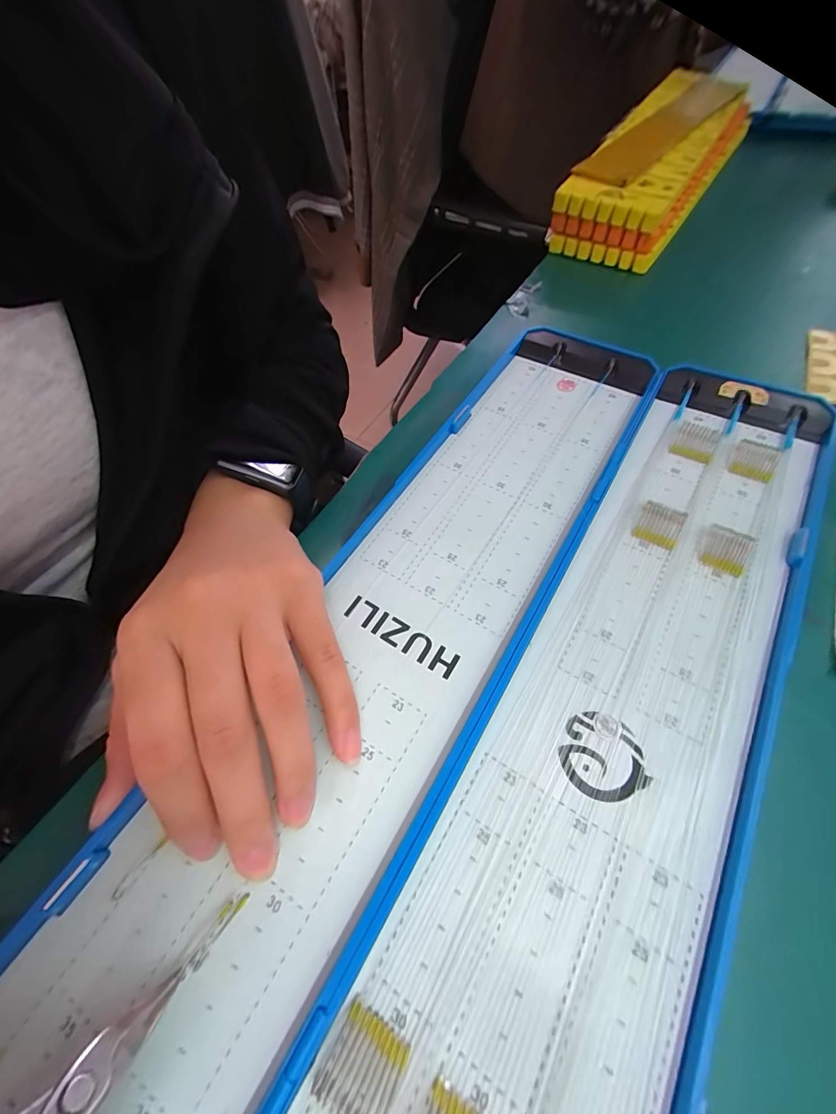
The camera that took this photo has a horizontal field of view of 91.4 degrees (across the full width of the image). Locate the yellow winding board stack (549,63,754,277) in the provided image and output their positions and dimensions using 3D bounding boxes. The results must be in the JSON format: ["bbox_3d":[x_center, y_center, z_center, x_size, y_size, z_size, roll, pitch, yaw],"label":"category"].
[{"bbox_3d":[0.215,-0.349,0.353,0.087,0.050,0.312,28,65,21],"label":"yellow winding board stack"}]

